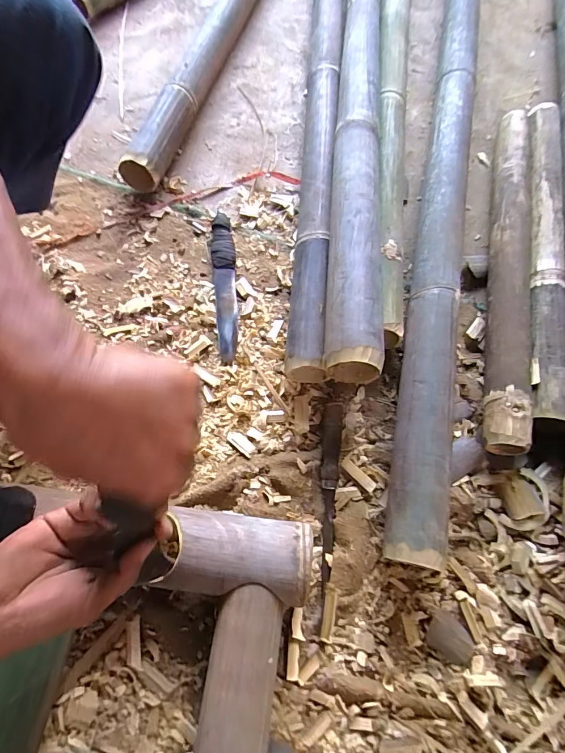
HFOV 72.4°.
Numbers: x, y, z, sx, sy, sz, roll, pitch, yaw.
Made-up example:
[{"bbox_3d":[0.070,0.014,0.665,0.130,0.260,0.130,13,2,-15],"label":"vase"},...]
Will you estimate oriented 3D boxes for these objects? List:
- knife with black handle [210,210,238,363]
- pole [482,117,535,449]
[{"bbox_3d":[-0.088,-0.143,0.596,0.036,0.024,0.250,-6,68,-4],"label":"knife with black handle"},{"bbox_3d":[0.359,-0.195,0.610,0.066,0.061,0.646,14,68,4],"label":"pole"}]

